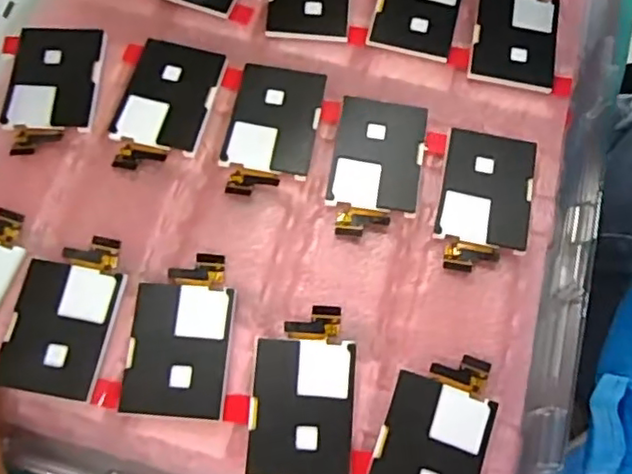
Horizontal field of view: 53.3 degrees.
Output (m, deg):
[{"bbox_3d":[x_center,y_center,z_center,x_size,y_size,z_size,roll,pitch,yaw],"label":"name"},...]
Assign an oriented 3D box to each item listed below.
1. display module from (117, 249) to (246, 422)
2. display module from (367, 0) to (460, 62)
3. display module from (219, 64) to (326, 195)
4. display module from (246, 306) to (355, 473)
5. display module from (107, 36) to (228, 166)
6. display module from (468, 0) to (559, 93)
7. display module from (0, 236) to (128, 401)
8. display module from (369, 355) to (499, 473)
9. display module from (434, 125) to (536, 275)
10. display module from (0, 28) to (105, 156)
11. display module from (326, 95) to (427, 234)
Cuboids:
[{"bbox_3d":[-0.044,0.034,0.221,0.041,0.004,0.057,3,68,0],"label":"display module"},{"bbox_3d":[0.045,-0.105,0.276,0.034,0.004,0.057,14,71,4],"label":"display module"},{"bbox_3d":[-0.018,-0.043,0.251,0.035,0.006,0.057,10,69,2],"label":"display module"},{"bbox_3d":[-0.005,0.052,0.215,0.034,0.004,0.057,3,68,0],"label":"display module"},{"bbox_3d":[-0.062,-0.053,0.255,0.038,0.005,0.057,13,72,4],"label":"display module"},{"bbox_3d":[0.086,-0.090,0.272,0.034,0.004,0.057,9,69,3],"label":"display module"},{"bbox_3d":[-0.089,0.027,0.224,0.034,0.004,0.057,11,69,3],"label":"display module"},{"bbox_3d":[0.041,0.068,0.211,0.040,0.005,0.056,13,69,4],"label":"display module"},{"bbox_3d":[0.065,-0.014,0.243,0.035,0.008,0.056,12,69,3],"label":"display module"},{"bbox_3d":[-0.108,-0.060,0.255,0.040,0.008,0.056,-1,69,-2],"label":"display module"},{"bbox_3d":[0.024,-0.027,0.246,0.034,0.007,0.057,10,69,2],"label":"display module"}]

